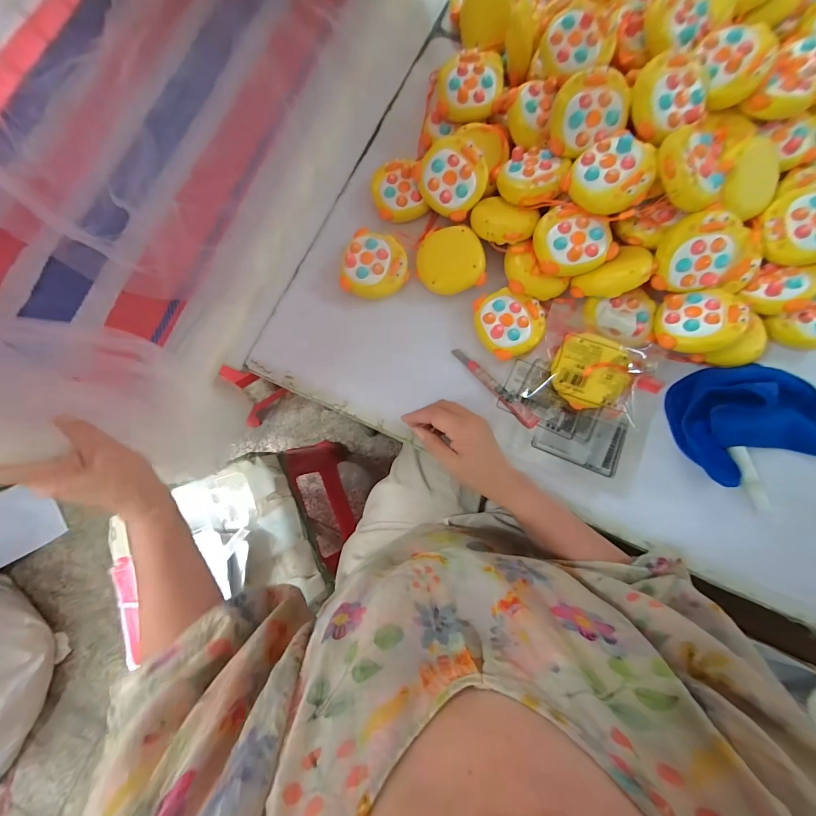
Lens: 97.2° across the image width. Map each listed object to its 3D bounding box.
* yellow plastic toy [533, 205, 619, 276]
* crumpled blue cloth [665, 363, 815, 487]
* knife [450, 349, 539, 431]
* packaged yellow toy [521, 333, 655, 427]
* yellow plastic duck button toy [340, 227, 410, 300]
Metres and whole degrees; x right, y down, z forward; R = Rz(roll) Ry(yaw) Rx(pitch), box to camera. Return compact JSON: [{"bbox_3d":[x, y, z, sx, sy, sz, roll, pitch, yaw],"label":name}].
[{"bbox_3d":[0.197,-0.201,0.426,0.082,0.031,0.080,-11,80,-2],"label":"yellow plastic toy"},{"bbox_3d":[0.423,0.011,0.411,0.200,0.078,0.139,-8,80,-1],"label":"crumpled blue cloth"},{"bbox_3d":[0.109,-0.027,0.449,0.015,0.013,0.134,-42,82,-7],"label":"knife"},{"bbox_3d":[0.223,-0.041,0.430,0.127,0.049,0.088,16,80,3],"label":"packaged yellow toy"},{"bbox_3d":[-0.041,-0.185,0.469,0.082,0.028,0.082,8,80,2],"label":"yellow plastic duck button toy"}]

